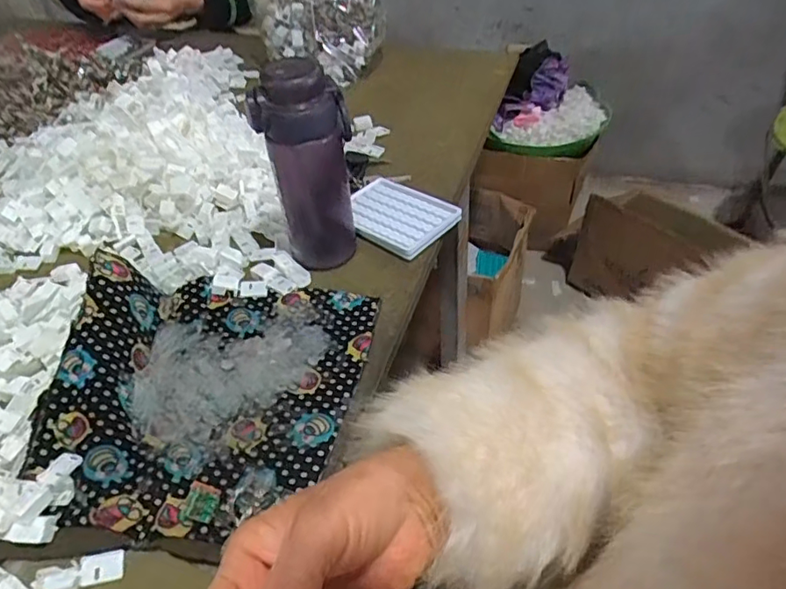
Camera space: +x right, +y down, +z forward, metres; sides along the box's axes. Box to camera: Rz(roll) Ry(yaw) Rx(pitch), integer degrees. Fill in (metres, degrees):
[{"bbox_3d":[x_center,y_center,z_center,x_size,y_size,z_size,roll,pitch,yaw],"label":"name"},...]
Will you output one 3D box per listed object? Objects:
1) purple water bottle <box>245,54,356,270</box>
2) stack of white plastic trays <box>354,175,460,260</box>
[{"bbox_3d":[-0.082,-0.123,0.551,0.066,0.197,0.067,21,50,23],"label":"purple water bottle"},{"bbox_3d":[-0.002,-0.097,0.653,0.142,0.018,0.093,34,56,31],"label":"stack of white plastic trays"}]

